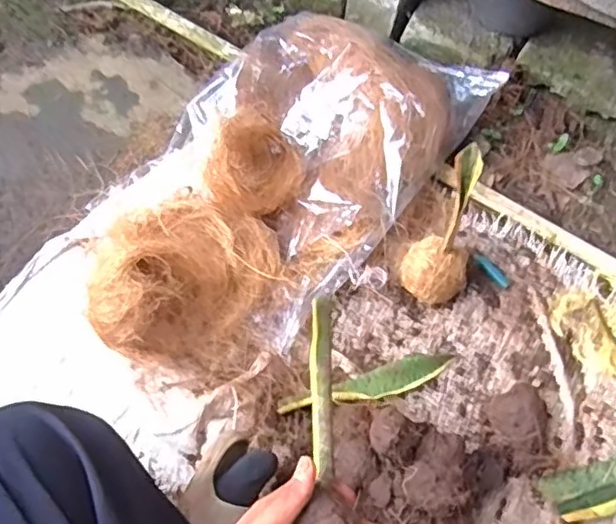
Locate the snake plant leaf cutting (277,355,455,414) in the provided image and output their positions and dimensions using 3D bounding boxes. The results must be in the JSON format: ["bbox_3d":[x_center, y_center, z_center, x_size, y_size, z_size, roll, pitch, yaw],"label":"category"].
[{"bbox_3d":[0.068,0.138,0.684,0.202,0.021,0.034,-17,67,-11],"label":"snake plant leaf cutting"}]

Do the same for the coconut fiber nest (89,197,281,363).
[{"bbox_3d":[-0.124,0.019,0.663,0.171,0.124,0.175,1,65,-3],"label":"coconut fiber nest"}]

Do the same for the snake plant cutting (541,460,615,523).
[{"bbox_3d":[0.384,0.221,0.671,0.266,0.017,0.052,-15,67,-10],"label":"snake plant cutting"}]

